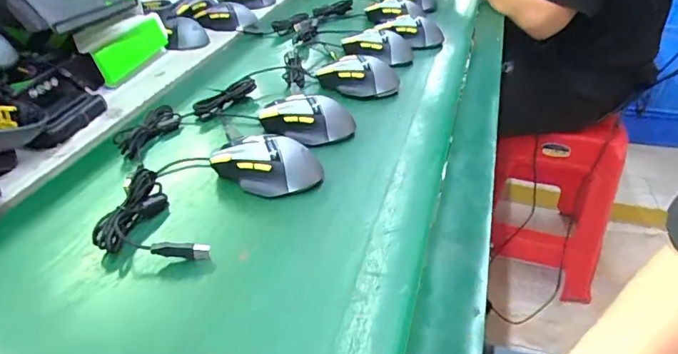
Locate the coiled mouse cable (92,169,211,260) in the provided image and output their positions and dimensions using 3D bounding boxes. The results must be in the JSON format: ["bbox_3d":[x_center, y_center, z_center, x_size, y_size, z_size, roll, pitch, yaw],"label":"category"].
[{"bbox_3d":[-0.181,0.041,0.433,0.075,0.027,0.128,-22,41,-31],"label":"coiled mouse cable"}]

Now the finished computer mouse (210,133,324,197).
[{"bbox_3d":[-0.076,-0.016,0.503,0.117,0.041,0.071,4,34,3],"label":"finished computer mouse"}]

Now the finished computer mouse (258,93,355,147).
[{"bbox_3d":[-0.037,-0.074,0.582,0.117,0.040,0.073,-1,34,-5],"label":"finished computer mouse"}]

